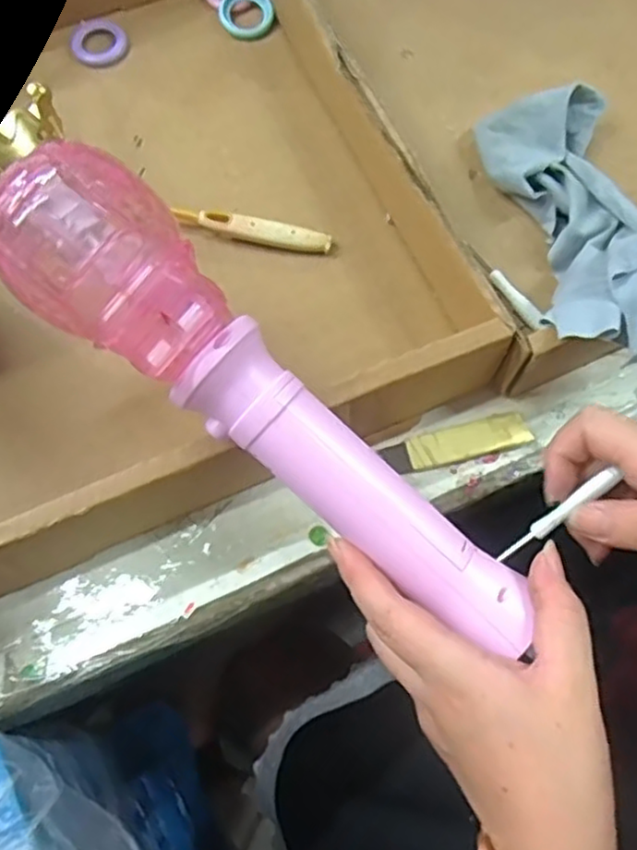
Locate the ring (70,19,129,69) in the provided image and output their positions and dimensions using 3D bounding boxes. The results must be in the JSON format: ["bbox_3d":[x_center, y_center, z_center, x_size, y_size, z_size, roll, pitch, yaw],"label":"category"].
[{"bbox_3d":[-0.150,-0.263,0.467,0.038,0.006,0.038,0,71,1],"label":"ring"}]

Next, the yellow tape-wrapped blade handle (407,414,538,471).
[{"bbox_3d":[0.082,0.008,0.372,0.066,0.007,0.021,-13,71,-4],"label":"yellow tape-wrapped blade handle"}]

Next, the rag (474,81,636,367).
[{"bbox_3d":[0.146,-0.112,0.382,0.076,0.053,0.193,-5,56,-1],"label":"rag"}]

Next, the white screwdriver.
[{"bbox_3d":[0.108,0.043,0.310,0.062,0.006,0.007,-42,74,9],"label":"white screwdriver"}]

